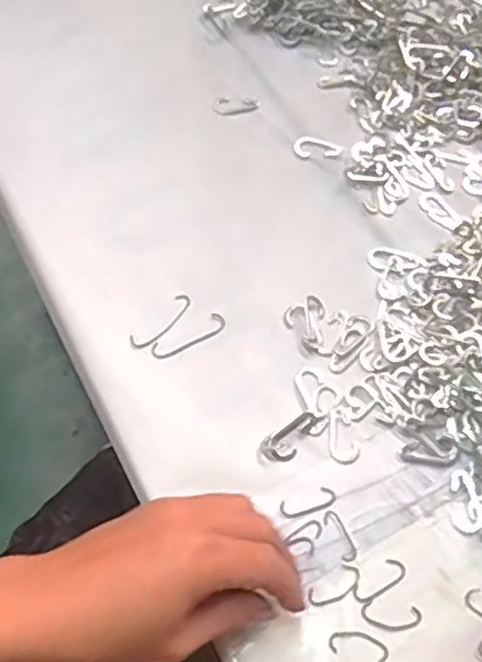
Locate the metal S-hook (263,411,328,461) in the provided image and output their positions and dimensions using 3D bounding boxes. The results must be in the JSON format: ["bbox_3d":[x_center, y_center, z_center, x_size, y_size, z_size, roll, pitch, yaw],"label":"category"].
[{"bbox_3d":[0.034,0.064,0.417,0.043,0.008,0.018,-32,67,-18],"label":"metal S-hook"}]

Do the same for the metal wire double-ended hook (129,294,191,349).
[{"bbox_3d":[-0.052,-0.006,0.455,0.015,0.004,0.053,37,66,17],"label":"metal wire double-ended hook"}]

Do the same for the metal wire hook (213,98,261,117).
[{"bbox_3d":[-0.003,-0.183,0.555,0.037,0.007,0.018,-6,62,-6],"label":"metal wire hook"}]

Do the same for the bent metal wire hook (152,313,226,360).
[{"bbox_3d":[-0.034,0.004,0.452,0.053,0.004,0.013,-29,66,-17],"label":"bent metal wire hook"}]

